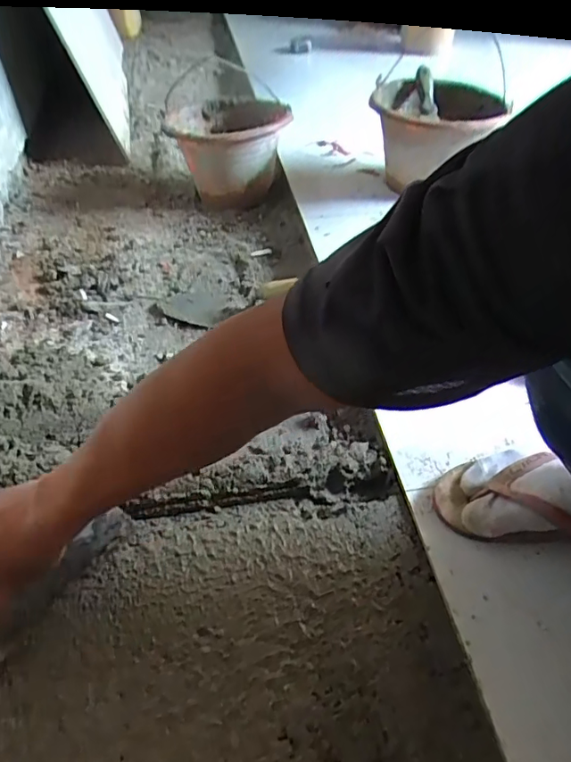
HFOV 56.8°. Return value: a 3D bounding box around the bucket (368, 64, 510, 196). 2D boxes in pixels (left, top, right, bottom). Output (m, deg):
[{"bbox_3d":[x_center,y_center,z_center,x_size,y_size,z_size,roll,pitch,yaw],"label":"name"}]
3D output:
[{"bbox_3d":[0.286,-0.497,1.053,0.231,0.156,0.253,11,47,9],"label":"bucket"}]

